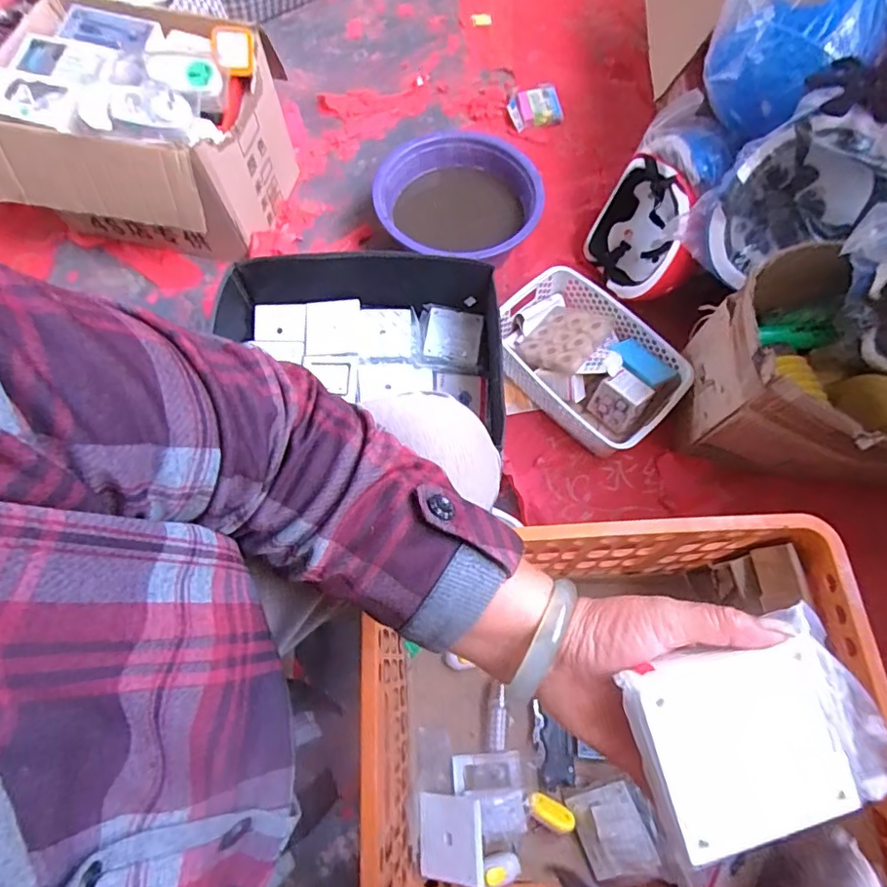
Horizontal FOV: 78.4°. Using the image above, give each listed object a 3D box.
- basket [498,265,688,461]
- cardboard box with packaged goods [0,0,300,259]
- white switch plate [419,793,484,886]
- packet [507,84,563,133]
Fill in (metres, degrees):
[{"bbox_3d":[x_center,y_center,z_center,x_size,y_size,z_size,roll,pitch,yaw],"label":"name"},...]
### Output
[{"bbox_3d":[0.230,-0.134,0.875,0.208,0.085,0.298,-42,73,-14],"label":"basket"},{"bbox_3d":[-0.523,-0.549,0.967,0.411,0.287,0.358,8,69,5],"label":"cardboard box with packaged goods"},{"bbox_3d":[0.006,0.468,0.644,0.092,0.012,0.081,-20,59,37],"label":"white switch plate"},{"bbox_3d":[0.194,-0.724,1.166,0.109,0.030,0.104,-14,69,-4],"label":"packet"}]

